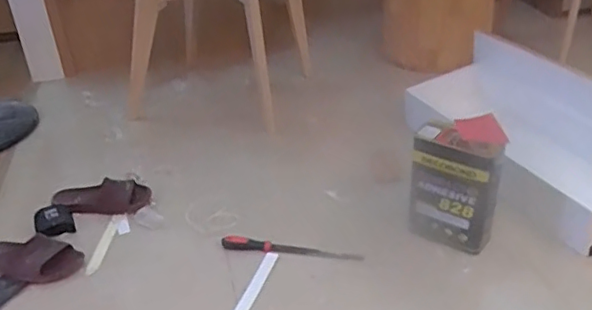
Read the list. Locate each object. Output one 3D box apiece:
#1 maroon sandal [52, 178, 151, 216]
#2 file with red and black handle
[{"bbox_3d":[-0.443,0.100,1.341,0.209,0.054,0.090,-10,33,-13],"label":"maroon sandal"},{"bbox_3d":[-0.012,0.191,1.203,0.294,0.018,0.035,5,34,13],"label":"file with red and black handle"}]

